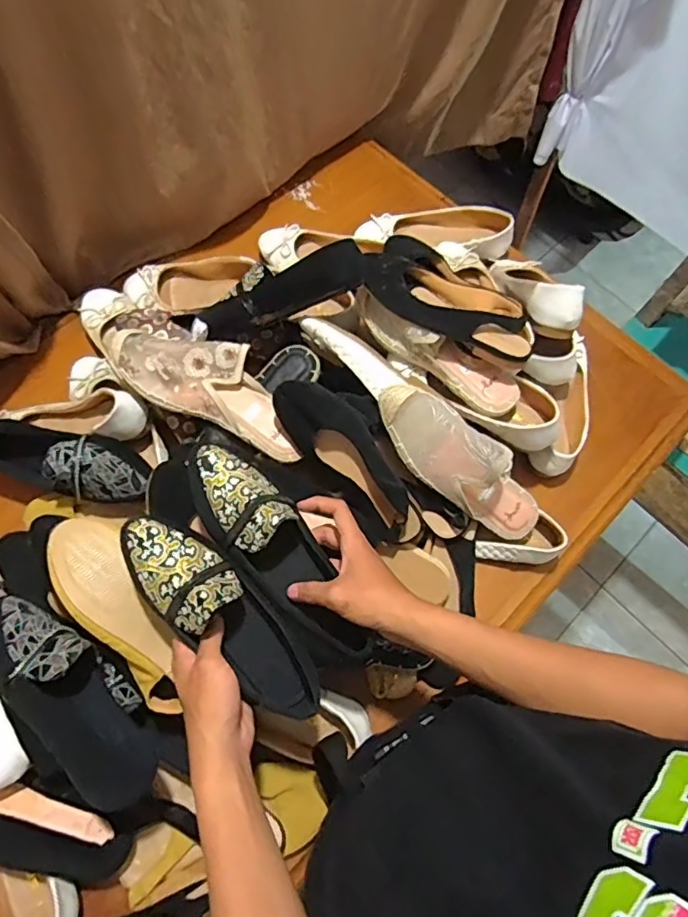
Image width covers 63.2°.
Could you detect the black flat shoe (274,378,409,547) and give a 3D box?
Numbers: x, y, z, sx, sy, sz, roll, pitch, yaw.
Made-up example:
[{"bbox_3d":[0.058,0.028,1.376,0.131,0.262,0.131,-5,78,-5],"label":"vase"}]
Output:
[{"bbox_3d":[0.013,-0.002,0.658,0.082,0.055,0.230,-39,96,-16],"label":"black flat shoe"}]

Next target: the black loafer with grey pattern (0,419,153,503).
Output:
[{"bbox_3d":[-0.358,0.001,0.693,0.257,0.074,0.073,16,68,4],"label":"black loafer with grey pattern"}]

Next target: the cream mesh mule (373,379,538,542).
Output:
[{"bbox_3d":[0.148,0.008,0.659,0.255,0.086,0.073,42,70,-13],"label":"cream mesh mule"}]

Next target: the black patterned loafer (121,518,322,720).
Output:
[{"bbox_3d":[-0.109,0.149,0.512,0.078,0.060,0.236,-45,101,-18],"label":"black patterned loafer"}]

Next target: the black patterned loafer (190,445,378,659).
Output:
[{"bbox_3d":[-0.064,0.089,0.542,0.077,0.064,0.245,-37,90,-16],"label":"black patterned loafer"}]

